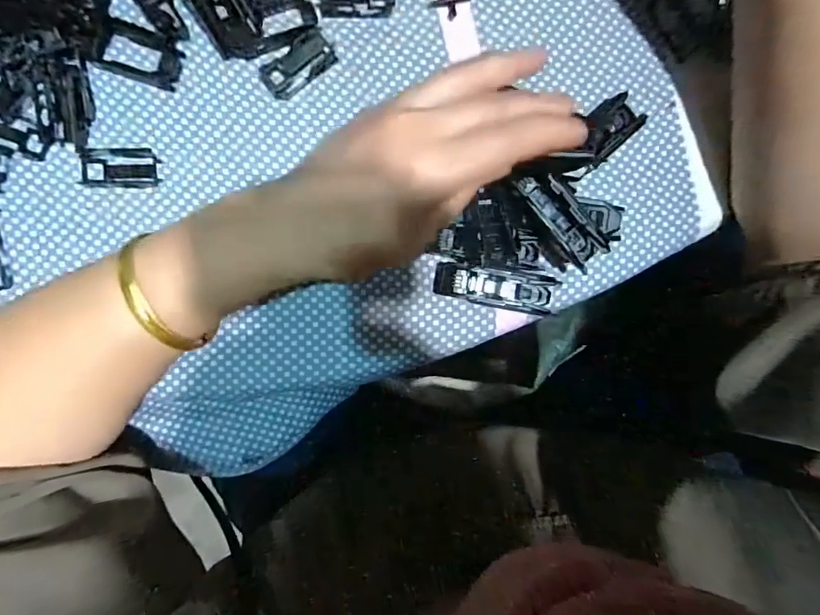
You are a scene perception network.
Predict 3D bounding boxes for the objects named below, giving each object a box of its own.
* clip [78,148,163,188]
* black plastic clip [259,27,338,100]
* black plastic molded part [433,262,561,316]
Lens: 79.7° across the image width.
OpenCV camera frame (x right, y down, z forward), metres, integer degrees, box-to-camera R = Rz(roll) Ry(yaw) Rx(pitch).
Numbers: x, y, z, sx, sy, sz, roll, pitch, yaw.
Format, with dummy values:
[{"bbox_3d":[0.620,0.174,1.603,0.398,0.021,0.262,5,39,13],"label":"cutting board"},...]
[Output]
[{"bbox_3d":[-0.154,-0.074,0.260,0.039,0.004,0.020,0,92,-4],"label":"clip"},{"bbox_3d":[-0.061,-0.132,0.265,0.040,0.004,0.021,-38,94,-2],"label":"black plastic clip"},{"bbox_3d":[0.048,-0.011,0.273,0.066,0.012,0.020,10,91,-5],"label":"black plastic molded part"}]

